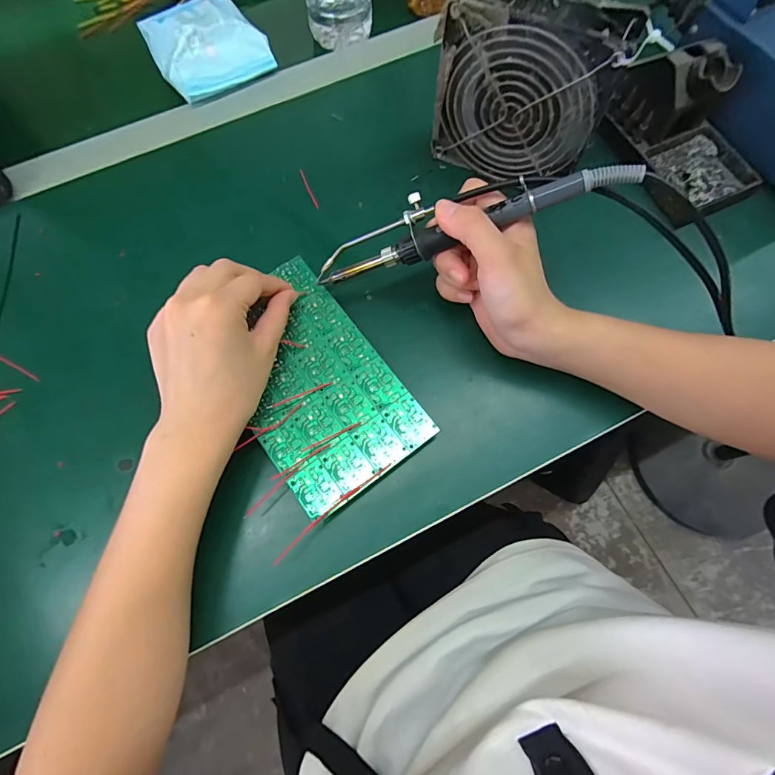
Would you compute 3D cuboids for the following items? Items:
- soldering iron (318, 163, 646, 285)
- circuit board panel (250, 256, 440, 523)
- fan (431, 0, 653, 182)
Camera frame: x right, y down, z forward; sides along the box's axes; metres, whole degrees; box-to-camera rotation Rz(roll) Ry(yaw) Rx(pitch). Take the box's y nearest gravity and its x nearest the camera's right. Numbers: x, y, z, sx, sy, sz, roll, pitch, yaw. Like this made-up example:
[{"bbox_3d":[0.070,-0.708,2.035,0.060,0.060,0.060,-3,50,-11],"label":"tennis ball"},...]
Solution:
[{"bbox_3d":[0.043,-0.110,0.271,0.208,0.016,0.037,-14,71,19],"label":"soldering iron"},{"bbox_3d":[-0.054,-0.005,0.296,0.100,0.004,0.167,-35,75,-9],"label":"circuit board panel"},{"bbox_3d":[0.099,-0.214,0.309,0.125,0.117,0.043,21,74,8],"label":"fan"}]

